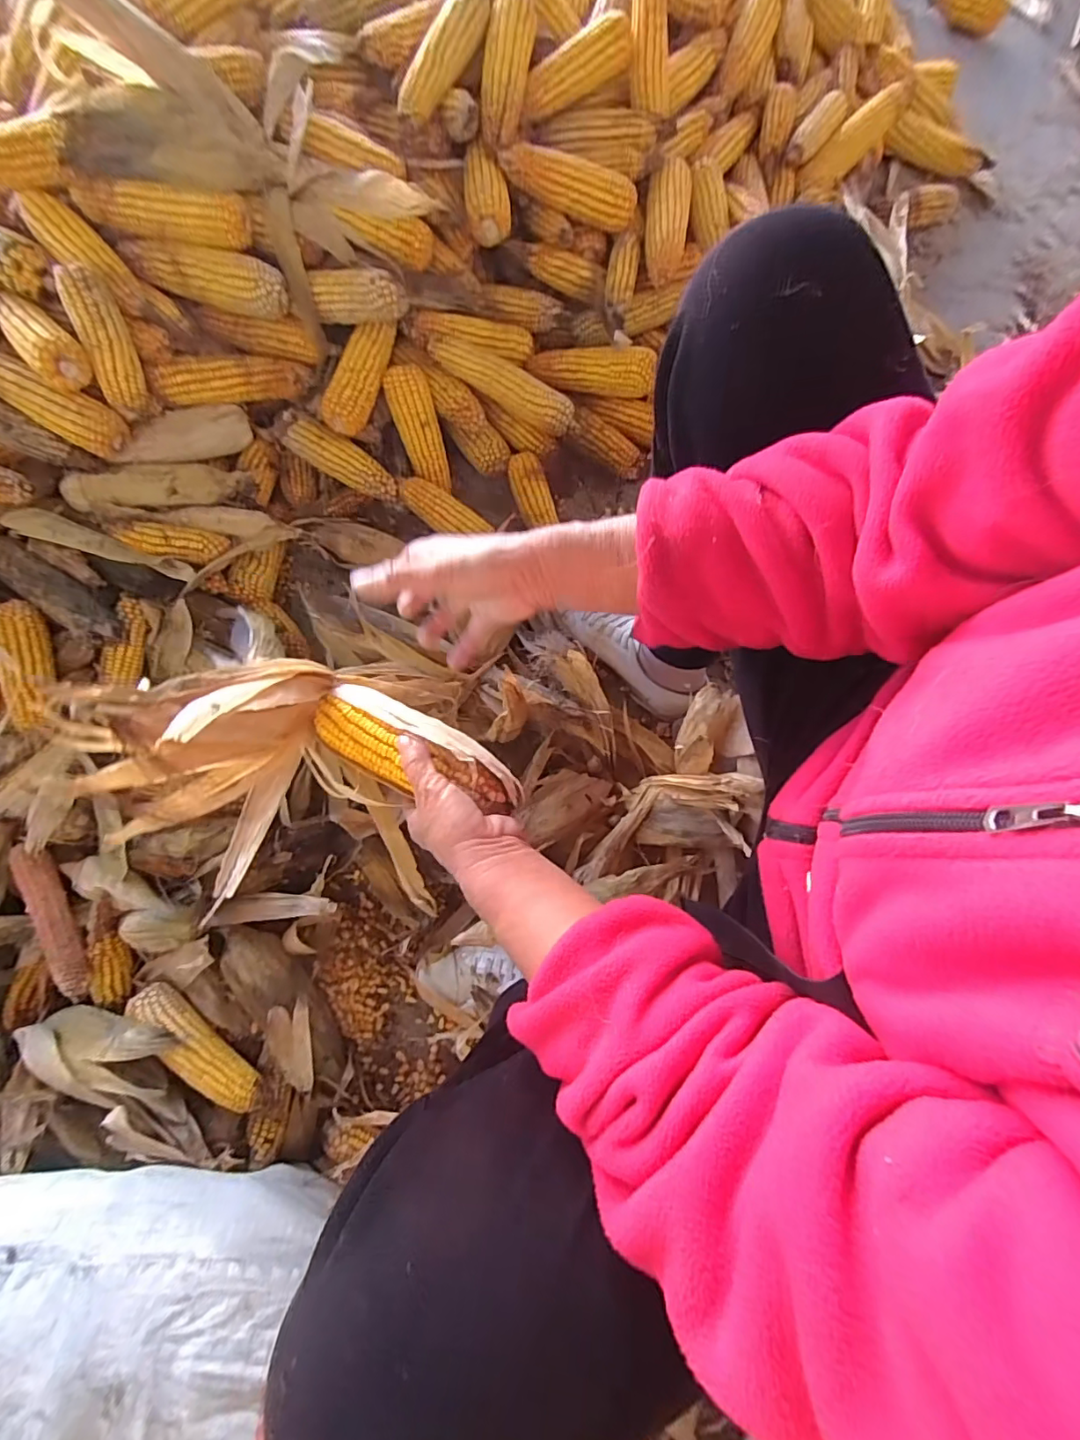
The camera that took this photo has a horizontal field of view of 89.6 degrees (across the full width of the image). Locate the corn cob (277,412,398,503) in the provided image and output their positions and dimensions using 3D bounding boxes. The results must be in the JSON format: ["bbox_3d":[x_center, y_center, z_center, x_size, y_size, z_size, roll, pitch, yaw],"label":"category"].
[{"bbox_3d":[-0.260,-0.341,0.709,0.166,0.040,0.048,31,80,7],"label":"corn cob"}]

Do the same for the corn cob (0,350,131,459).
[{"bbox_3d":[-0.528,-0.342,0.576,0.160,0.043,0.049,28,80,-11],"label":"corn cob"}]

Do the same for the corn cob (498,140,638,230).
[{"bbox_3d":[0.038,-0.666,0.673,0.170,0.047,0.041,2,78,-20],"label":"corn cob"}]

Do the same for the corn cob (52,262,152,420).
[{"bbox_3d":[-0.455,-0.394,0.573,0.040,0.132,0.037,-1,38,1],"label":"corn cob"}]

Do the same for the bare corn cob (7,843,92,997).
[{"bbox_3d":[-0.523,0.210,0.579,0.033,0.023,0.169,-30,80,-5],"label":"bare corn cob"}]

